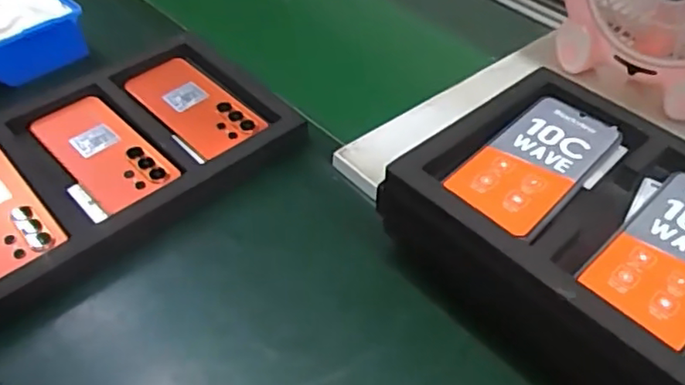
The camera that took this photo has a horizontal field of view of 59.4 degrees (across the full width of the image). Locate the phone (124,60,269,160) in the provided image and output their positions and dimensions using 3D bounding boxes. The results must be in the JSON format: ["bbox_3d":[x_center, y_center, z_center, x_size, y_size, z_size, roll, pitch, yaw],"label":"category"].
[{"bbox_3d":[-0.160,-0.094,0.652,0.077,0.014,0.172,-38,57,-24],"label":"phone"}]

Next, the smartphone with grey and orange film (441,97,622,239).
[{"bbox_3d":[0.158,-0.027,0.488,0.075,0.008,0.173,37,54,26],"label":"smartphone with grey and orange film"}]

